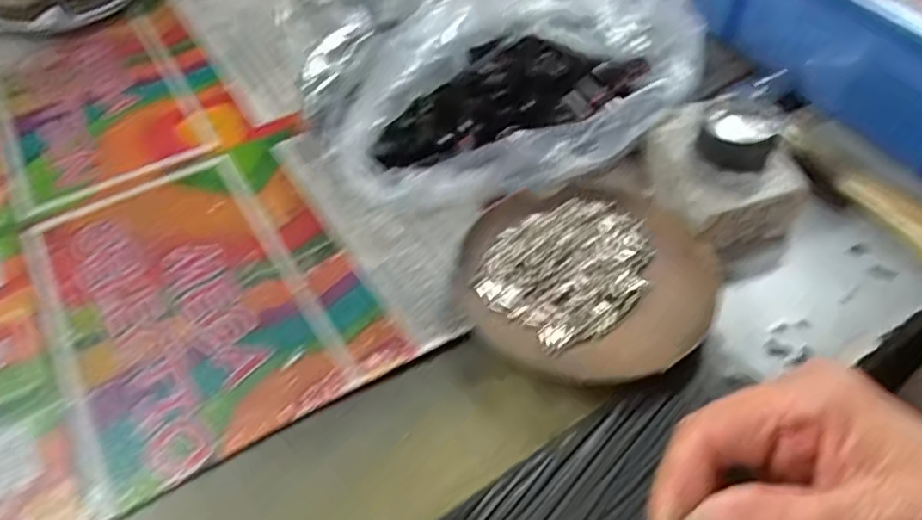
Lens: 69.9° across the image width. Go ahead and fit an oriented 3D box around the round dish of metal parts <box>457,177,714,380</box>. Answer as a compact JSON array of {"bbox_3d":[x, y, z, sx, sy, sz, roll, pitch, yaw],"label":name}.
[{"bbox_3d":[0.055,0.006,0.308,0.111,0.017,0.116,0,49,0],"label":"round dish of metal parts"}]

